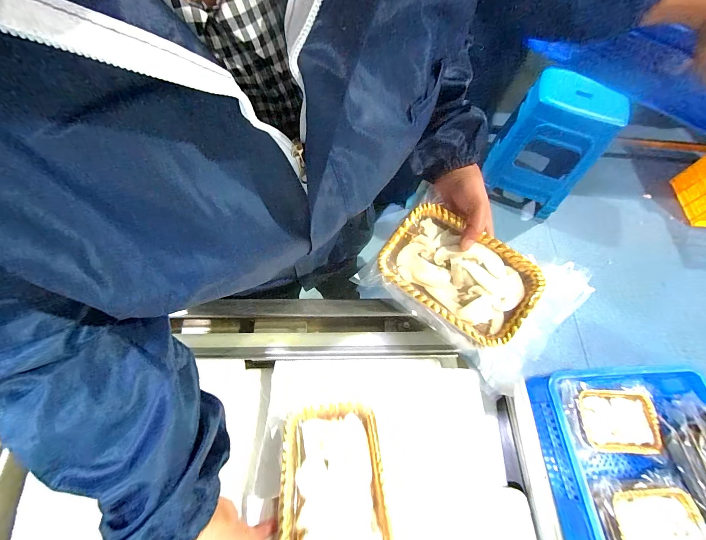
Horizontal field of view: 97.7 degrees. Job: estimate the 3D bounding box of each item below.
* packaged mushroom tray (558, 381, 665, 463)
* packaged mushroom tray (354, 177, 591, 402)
[{"bbox_3d":[0.568,0.324,0.677,0.222,0.041,0.138,7,62,0],"label":"packaged mushroom tray"},{"bbox_3d":[0.140,0.020,0.406,0.223,0.046,0.157,38,83,16],"label":"packaged mushroom tray"}]

